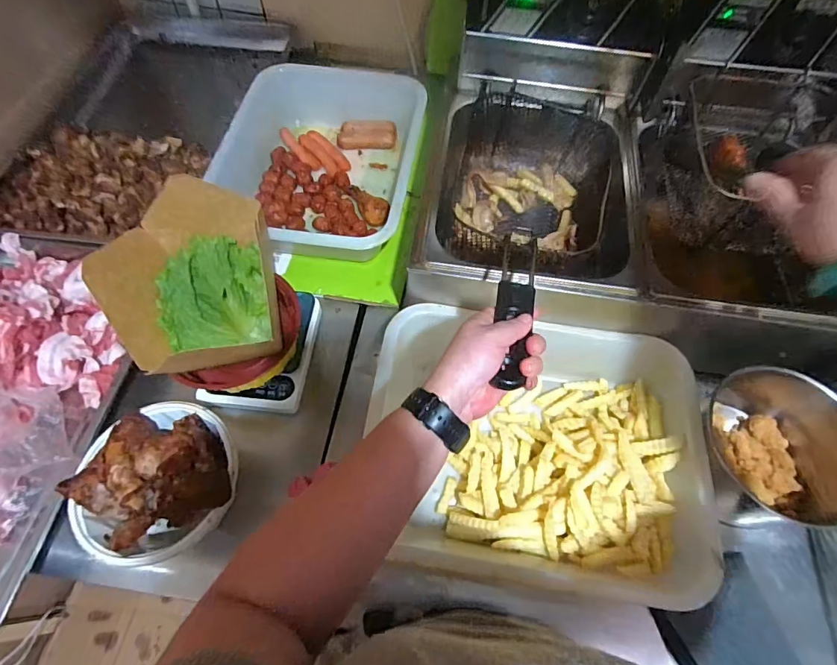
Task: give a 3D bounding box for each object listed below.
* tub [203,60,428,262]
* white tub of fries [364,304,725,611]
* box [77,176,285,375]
[{"bbox_3d":[-0.151,-0.289,0.736,0.291,0.093,0.379,9,62,3],"label":"tub"},{"bbox_3d":[0.131,0.122,0.534,0.371,0.094,0.313,8,62,3],"label":"white tub of fries"},{"bbox_3d":[-0.251,-0.054,0.502,0.153,0.120,0.179,-9,63,-7],"label":"box"}]

